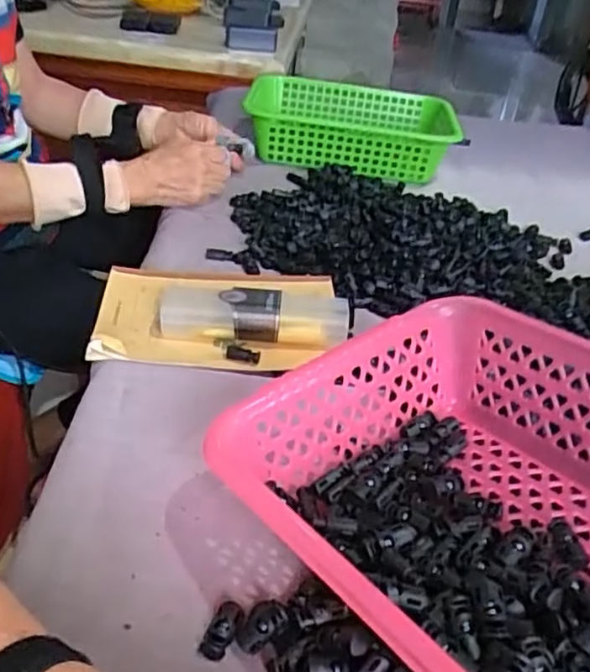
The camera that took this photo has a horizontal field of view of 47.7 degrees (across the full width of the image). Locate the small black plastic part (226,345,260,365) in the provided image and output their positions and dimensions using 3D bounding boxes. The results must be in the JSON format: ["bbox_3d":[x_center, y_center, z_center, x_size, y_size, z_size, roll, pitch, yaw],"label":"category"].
[{"bbox_3d":[-0.042,0.015,0.538,0.027,0.009,0.009,11,34,6],"label":"small black plastic part"}]

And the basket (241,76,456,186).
[{"bbox_3d":[0.083,-0.310,1.000,0.301,0.077,0.212,9,35,1],"label":"basket"}]

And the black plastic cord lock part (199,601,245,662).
[{"bbox_3d":[-0.036,0.148,0.336,0.013,0.009,0.029,18,36,16],"label":"black plastic cord lock part"}]

